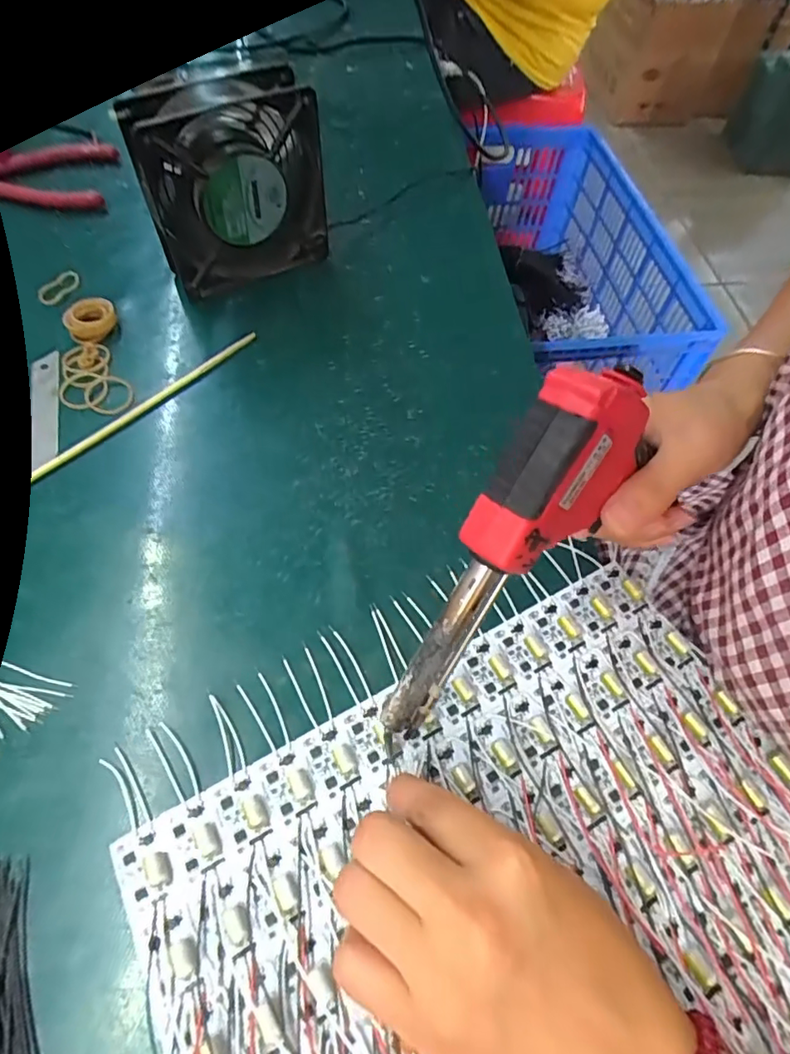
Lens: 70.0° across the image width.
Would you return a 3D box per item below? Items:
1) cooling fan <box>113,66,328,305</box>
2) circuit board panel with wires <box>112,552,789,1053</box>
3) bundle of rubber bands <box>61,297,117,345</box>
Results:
[{"bbox_3d":[-0.109,-0.239,0.401,0.130,0.133,0.035,-24,63,-15],"label":"cooling fan"},{"bbox_3d":[0.063,0.173,0.232,0.293,0.010,0.257,-24,63,-15],"label":"circuit board panel with wires"},{"bbox_3d":[-0.220,-0.150,0.409,0.035,0.013,0.034,-30,64,-18],"label":"bundle of rubber bands"}]

